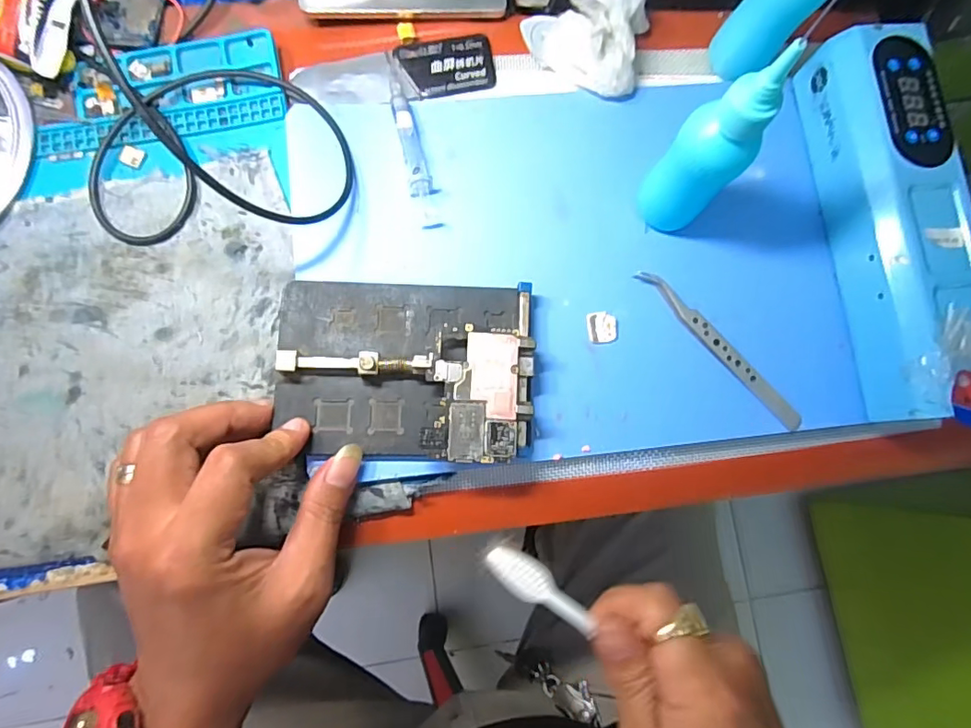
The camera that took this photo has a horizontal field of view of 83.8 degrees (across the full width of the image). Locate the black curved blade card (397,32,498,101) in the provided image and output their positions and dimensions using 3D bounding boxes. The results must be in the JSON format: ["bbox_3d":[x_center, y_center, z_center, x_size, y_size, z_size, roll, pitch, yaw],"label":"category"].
[{"bbox_3d":[-0.021,-0.174,0.316,0.056,0.004,0.035,-13,84,-5],"label":"black curved blade card"}]

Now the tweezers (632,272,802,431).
[{"bbox_3d":[0.128,-0.009,0.295,0.013,0.006,0.117,-43,87,-7],"label":"tweezers"}]

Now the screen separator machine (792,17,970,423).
[{"bbox_3d":[0.221,-0.076,0.287,0.048,0.051,0.204,-6,83,-4],"label":"screen separator machine"}]

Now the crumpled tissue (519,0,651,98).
[{"bbox_3d":[0.057,-0.189,0.311,0.068,0.023,0.060,16,82,-1],"label":"crumpled tissue"}]

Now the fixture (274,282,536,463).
[{"bbox_3d":[-0.039,0.002,0.273,0.126,0.020,0.089,0,83,-3],"label":"fixture"}]

